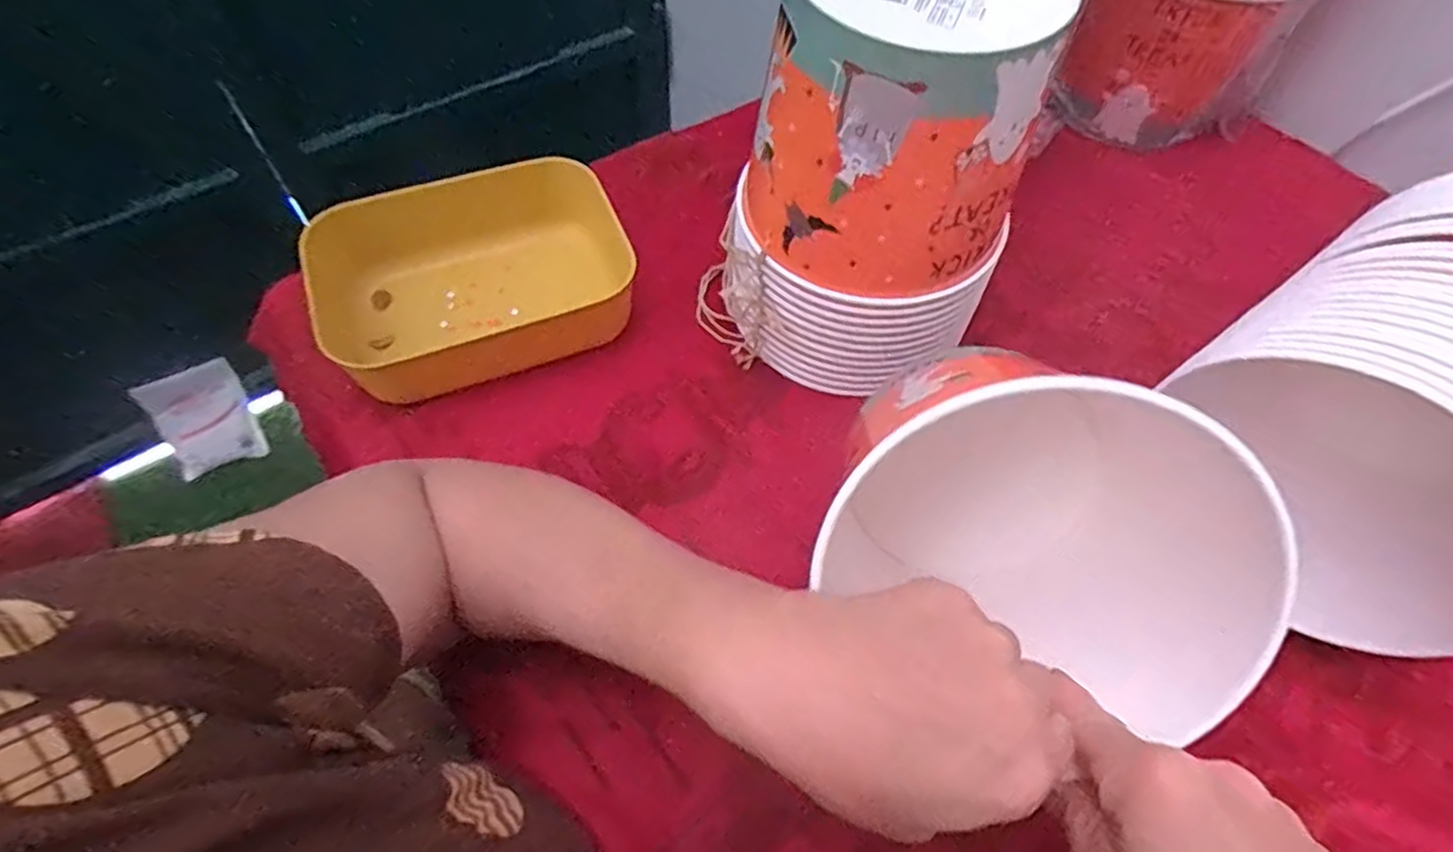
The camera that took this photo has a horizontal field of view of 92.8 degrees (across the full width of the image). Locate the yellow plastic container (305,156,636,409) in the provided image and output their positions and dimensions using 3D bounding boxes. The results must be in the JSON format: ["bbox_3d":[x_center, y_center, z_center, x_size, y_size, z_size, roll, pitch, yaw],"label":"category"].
[{"bbox_3d":[-0.168,-0.099,0.459,0.184,0.056,0.153,-20,61,-14],"label":"yellow plastic container"}]

